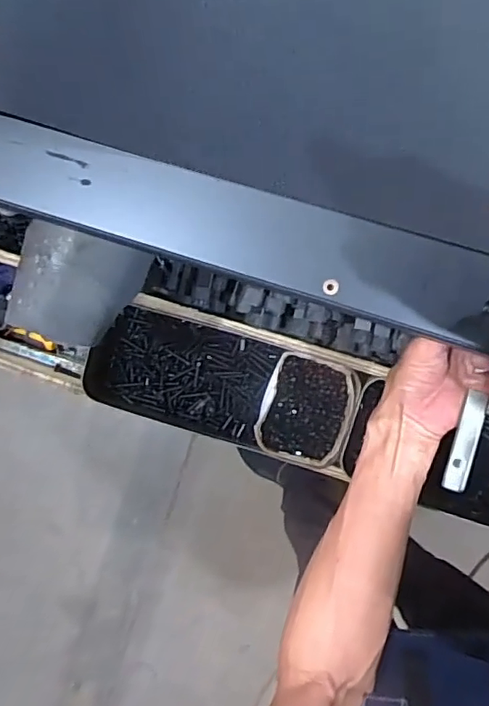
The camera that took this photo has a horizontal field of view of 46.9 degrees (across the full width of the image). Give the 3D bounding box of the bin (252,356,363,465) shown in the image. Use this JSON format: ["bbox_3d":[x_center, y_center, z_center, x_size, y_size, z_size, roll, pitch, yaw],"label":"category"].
[{"bbox_3d":[0.074,0.067,0.666,0.104,0.038,0.121,15,92,3],"label":"bin"}]

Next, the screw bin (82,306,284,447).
[{"bbox_3d":[-0.077,0.025,0.685,0.214,0.049,0.125,16,92,3],"label":"screw bin"}]

